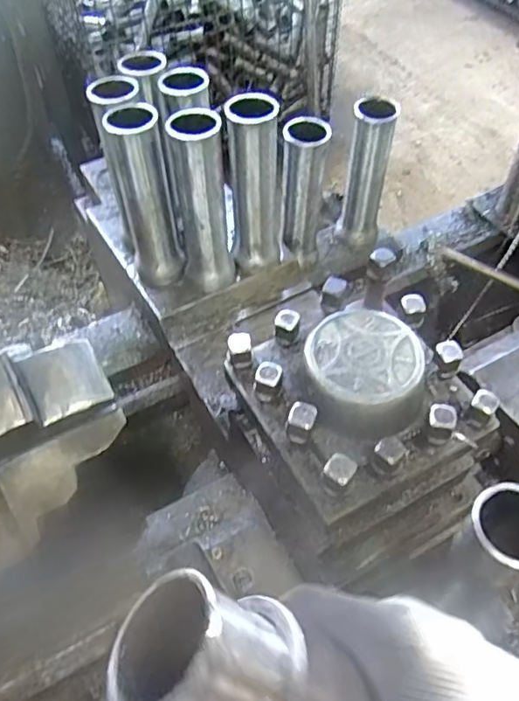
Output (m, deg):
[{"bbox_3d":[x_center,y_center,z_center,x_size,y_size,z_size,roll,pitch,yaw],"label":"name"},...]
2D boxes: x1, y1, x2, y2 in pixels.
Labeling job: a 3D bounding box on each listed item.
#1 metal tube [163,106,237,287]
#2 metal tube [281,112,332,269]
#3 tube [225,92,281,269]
[{"bbox_3d":[-0.058,-0.150,0.592,0.052,0.190,0.047,-27,57,-19],"label":"metal tube"},{"bbox_3d":[0.052,-0.188,0.686,0.051,0.181,0.049,-5,53,-3],"label":"metal tube"},{"bbox_3d":[-0.004,-0.174,0.610,0.054,0.187,0.050,3,53,3],"label":"tube"}]

